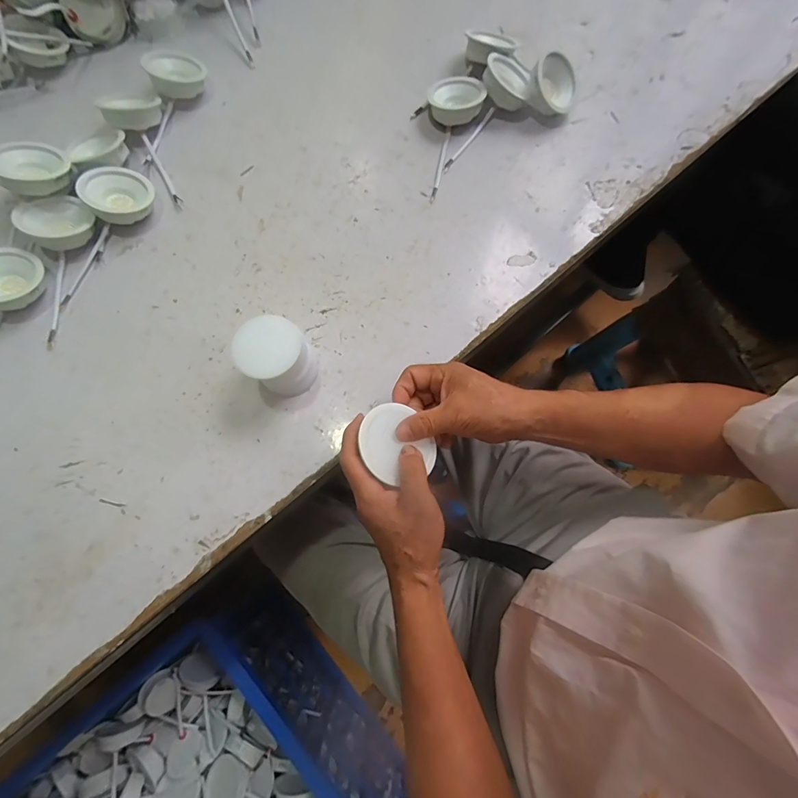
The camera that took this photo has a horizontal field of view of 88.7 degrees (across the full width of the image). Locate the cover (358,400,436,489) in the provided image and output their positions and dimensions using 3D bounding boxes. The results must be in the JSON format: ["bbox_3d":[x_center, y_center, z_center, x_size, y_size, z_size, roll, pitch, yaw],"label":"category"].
[{"bbox_3d":[-0.002,0.035,0.350,0.065,0.006,0.065,9,61,-16],"label":"cover"}]

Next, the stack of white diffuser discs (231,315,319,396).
[{"bbox_3d":[-0.115,-0.042,0.391,0.068,0.078,0.056,-42,79,-12],"label":"stack of white diffuser discs"}]

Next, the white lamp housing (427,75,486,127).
[{"bbox_3d":[0.072,-0.375,0.511,0.067,0.029,0.063,0,74,-1],"label":"white lamp housing"}]

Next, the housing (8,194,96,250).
[{"bbox_3d":[-0.372,-0.192,0.445,0.067,0.030,0.057,-24,83,-22],"label":"housing"}]

